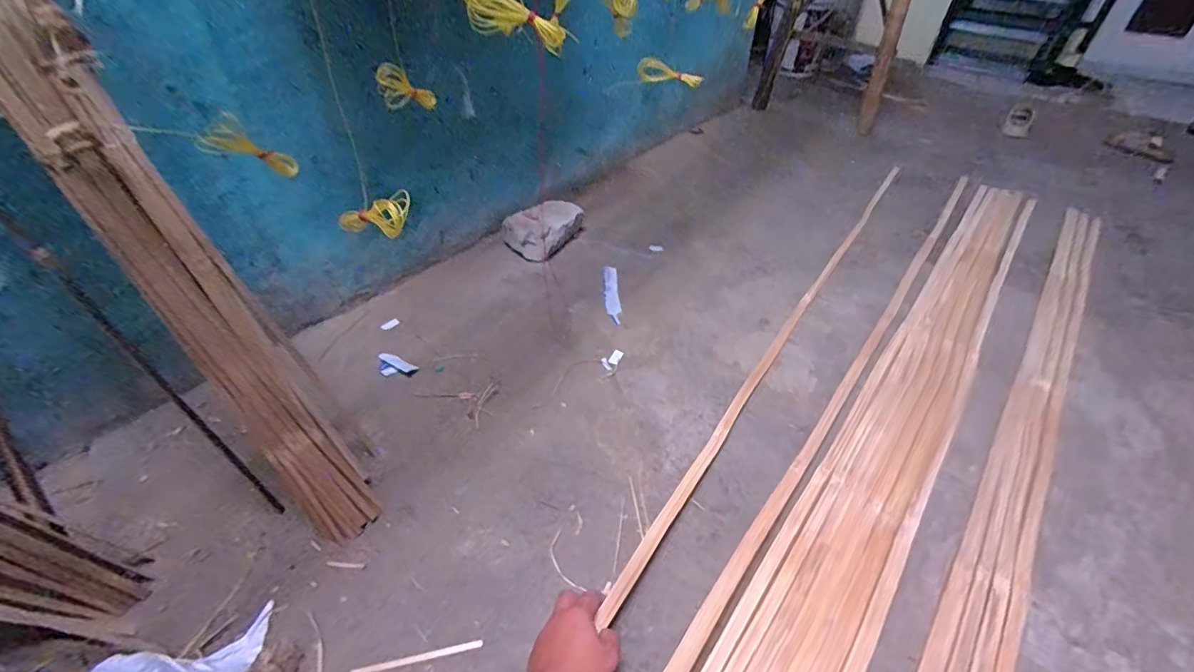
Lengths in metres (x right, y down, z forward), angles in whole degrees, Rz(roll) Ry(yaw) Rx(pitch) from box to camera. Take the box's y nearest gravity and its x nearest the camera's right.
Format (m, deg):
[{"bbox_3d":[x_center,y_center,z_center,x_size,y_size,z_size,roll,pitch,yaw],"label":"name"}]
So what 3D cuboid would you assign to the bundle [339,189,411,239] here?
[{"bbox_3d":[-0.190,-0.102,0.436,0.093,0.032,0.021,2,39,34],"label":"bundle"}]

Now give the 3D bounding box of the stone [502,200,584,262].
[{"bbox_3d":[-0.122,-0.263,1.259,0.209,0.108,0.115,-13,43,-14],"label":"stone"}]

